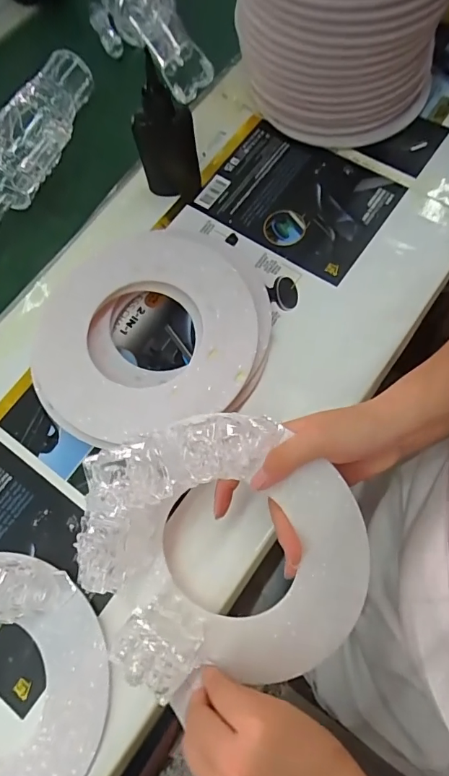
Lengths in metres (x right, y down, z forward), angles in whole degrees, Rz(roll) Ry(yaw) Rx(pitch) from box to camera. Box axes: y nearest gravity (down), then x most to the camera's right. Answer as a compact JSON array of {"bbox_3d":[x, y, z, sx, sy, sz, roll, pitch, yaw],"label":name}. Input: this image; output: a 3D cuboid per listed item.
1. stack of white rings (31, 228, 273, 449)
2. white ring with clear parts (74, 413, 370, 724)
[{"bbox_3d":[-0.065,-0.055,0.410,0.219,0.039,0.206,-17,72,-2],"label":"stack of white rings"},{"bbox_3d":[-0.009,0.116,0.304,0.196,0.062,0.195,-31,86,13],"label":"white ring with clear parts"}]

